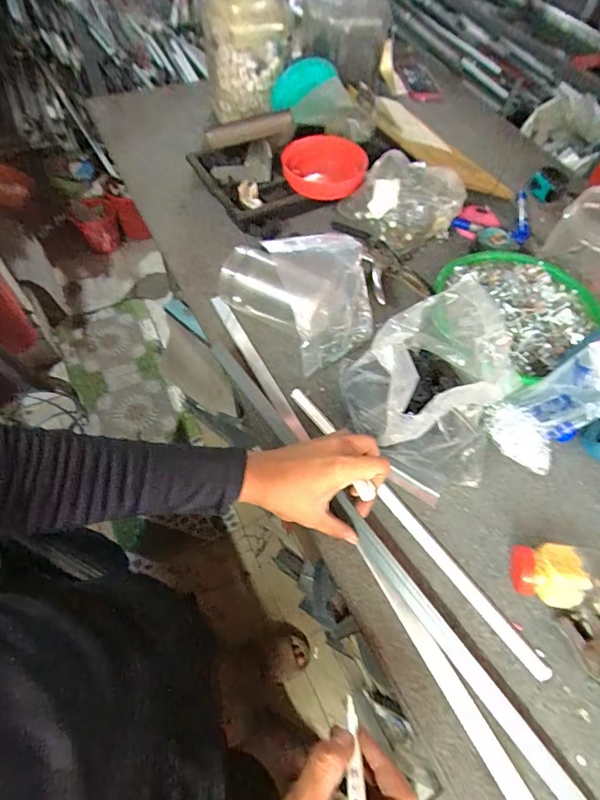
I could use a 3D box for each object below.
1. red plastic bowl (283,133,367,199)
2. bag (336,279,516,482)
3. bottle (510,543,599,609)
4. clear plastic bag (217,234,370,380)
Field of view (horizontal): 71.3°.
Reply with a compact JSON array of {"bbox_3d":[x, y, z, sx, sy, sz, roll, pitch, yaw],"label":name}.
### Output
[{"bbox_3d":[0.044,-0.412,0.746,0.136,0.051,0.136,2,59,-3],"label":"red plastic bowl"},{"bbox_3d":[0.135,-0.008,0.457,0.137,0.189,0.162,-9,60,-10],"label":"bag"},{"bbox_3d":[0.270,0.183,0.437,0.092,0.057,0.061,4,59,-2],"label":"bottle"},{"bbox_3d":[0.012,-0.161,0.591,0.163,0.101,0.192,-34,67,-22],"label":"clear plastic bag"}]

